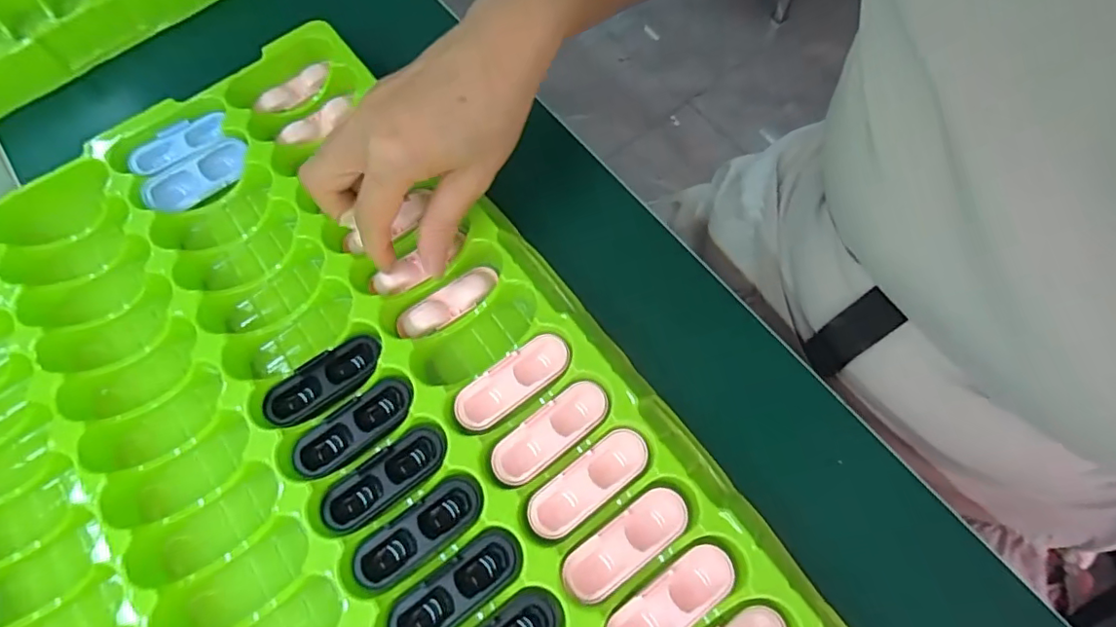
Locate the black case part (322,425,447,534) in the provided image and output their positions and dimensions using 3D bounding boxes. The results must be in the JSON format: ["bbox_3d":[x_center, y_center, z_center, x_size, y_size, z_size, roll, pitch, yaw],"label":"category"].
[{"bbox_3d":[-0.085,0.081,0.273,0.065,0.006,0.025,-35,72,-12],"label":"black case part"}]

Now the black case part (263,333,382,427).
[{"bbox_3d":[-0.121,0.035,0.291,0.064,0.009,0.026,-39,72,-13],"label":"black case part"}]

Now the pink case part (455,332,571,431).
[{"bbox_3d":[-0.023,0.036,0.287,0.065,0.016,0.023,-35,72,-11],"label":"pink case part"}]

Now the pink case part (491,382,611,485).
[{"bbox_3d":[-0.004,0.059,0.275,0.064,0.007,0.024,-39,73,-13],"label":"pink case part"}]

